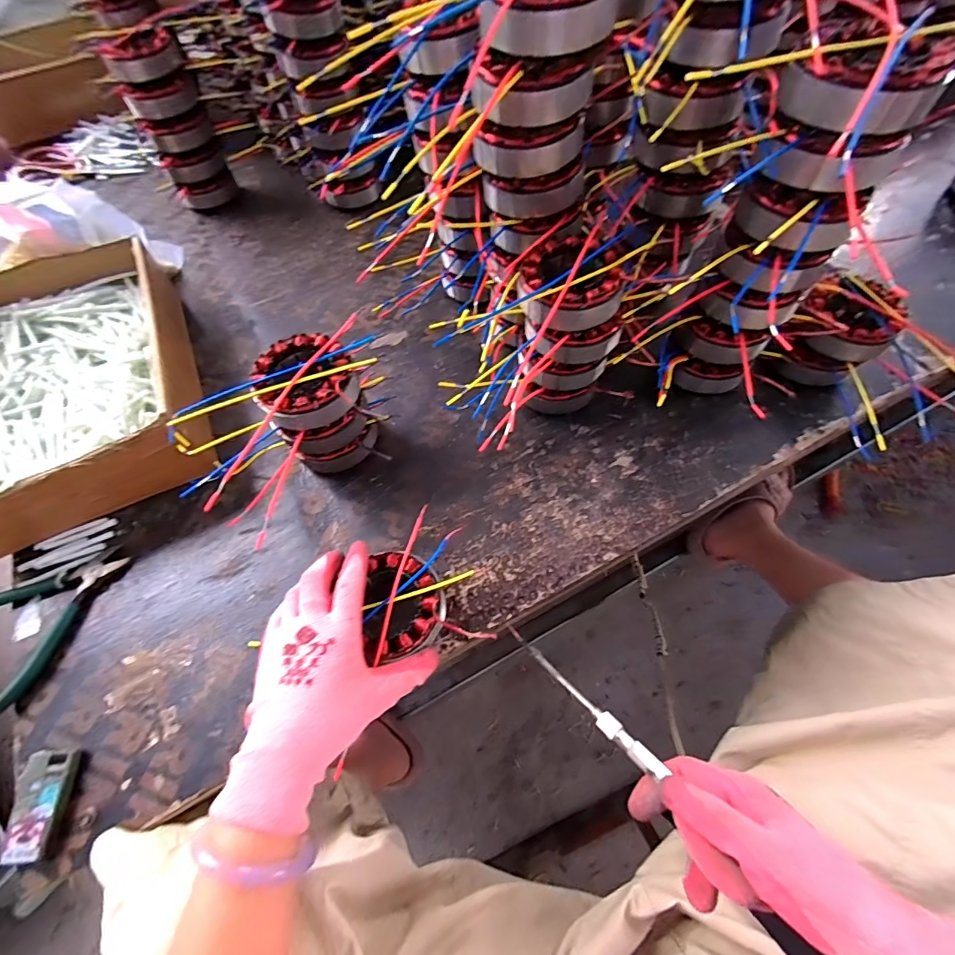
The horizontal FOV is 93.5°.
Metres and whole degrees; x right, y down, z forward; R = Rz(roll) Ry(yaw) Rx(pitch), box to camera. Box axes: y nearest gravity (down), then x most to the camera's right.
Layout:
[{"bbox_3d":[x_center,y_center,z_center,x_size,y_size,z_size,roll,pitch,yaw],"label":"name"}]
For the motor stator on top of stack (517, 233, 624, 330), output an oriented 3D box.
[{"bbox_3d":[0.075,-0.164,0.386,0.085,0.041,0.078,-27,64,-10],"label":"motor stator on top of stack"}]

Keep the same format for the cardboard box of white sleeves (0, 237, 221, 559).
[{"bbox_3d":[-0.438,-0.100,0.483,0.241,0.093,0.334,-25,63,-10],"label":"cardboard box of white sleeves"}]

